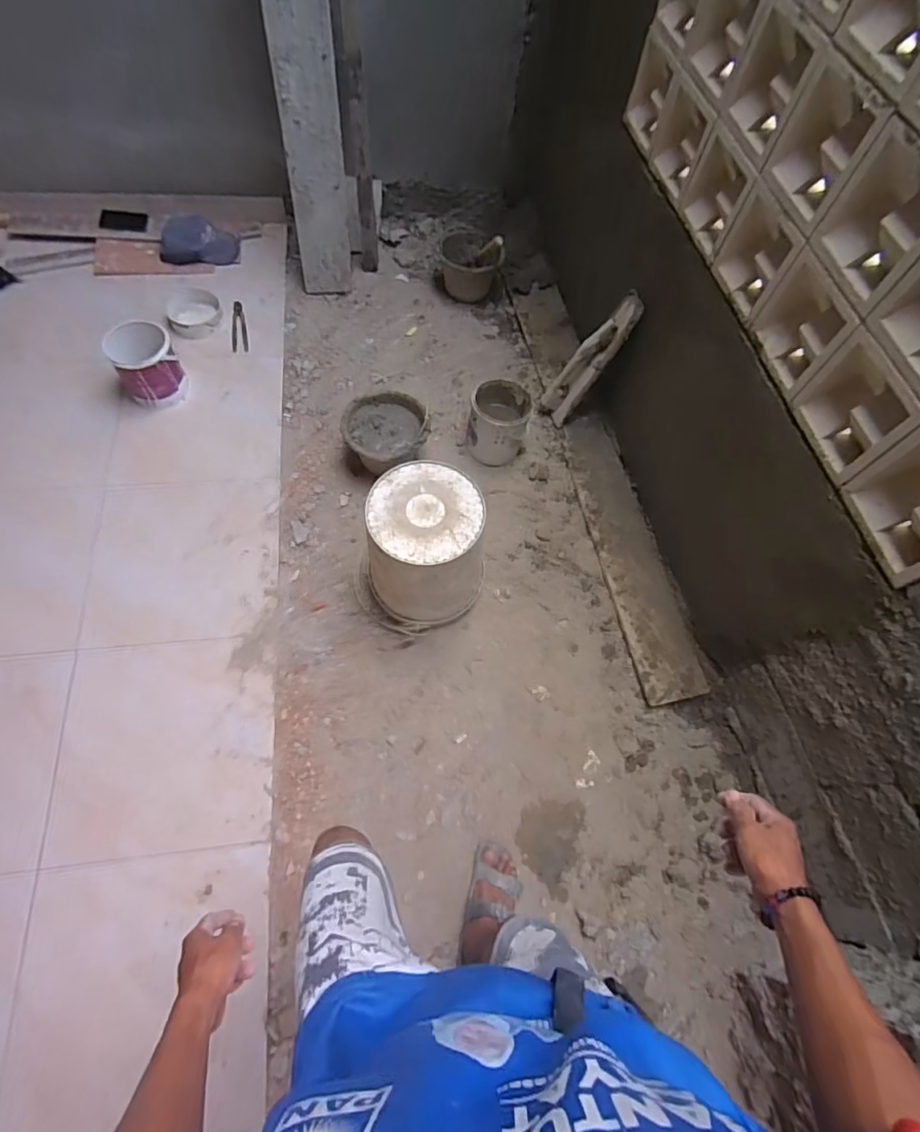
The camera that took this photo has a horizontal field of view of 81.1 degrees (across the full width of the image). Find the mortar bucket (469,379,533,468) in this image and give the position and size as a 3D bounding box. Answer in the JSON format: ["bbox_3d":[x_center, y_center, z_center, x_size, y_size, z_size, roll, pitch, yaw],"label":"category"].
[{"bbox_3d":[0.116,-0.438,1.632,0.168,0.161,0.206,19,68,4],"label":"mortar bucket"}]

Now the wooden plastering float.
[{"bbox_3d":[0.398,-0.629,1.654,0.039,0.427,0.118,-18,67,-43],"label":"wooden plastering float"}]

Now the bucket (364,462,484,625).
[{"bbox_3d":[-0.085,-0.037,1.352,0.271,0.363,0.293,1,66,-3],"label":"bucket"}]

